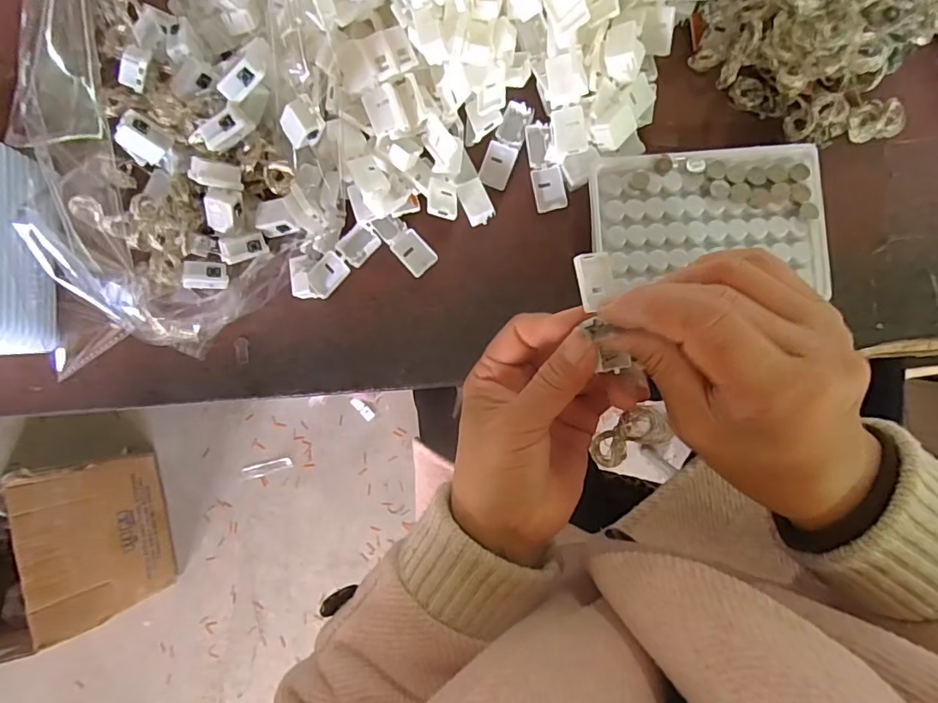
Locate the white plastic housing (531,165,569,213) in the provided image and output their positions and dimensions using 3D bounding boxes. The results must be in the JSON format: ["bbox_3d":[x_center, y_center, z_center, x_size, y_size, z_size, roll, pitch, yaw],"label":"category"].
[{"bbox_3d":[0.052,-0.106,0.345,0.020,0.005,0.029,-9,85,5],"label":"white plastic housing"}]

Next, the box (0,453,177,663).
[{"bbox_3d":[-0.818,0.377,0.965,0.409,0.299,0.278,-15,85,5],"label":"box"}]

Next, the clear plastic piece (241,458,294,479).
[{"bbox_3d":[-0.413,0.239,1.088,0.105,0.008,0.026,-16,85,5],"label":"clear plastic piece"}]

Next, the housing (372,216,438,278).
[{"bbox_3d":[-0.043,-0.072,0.351,0.019,0.005,0.049,-42,83,2],"label":"housing"}]

